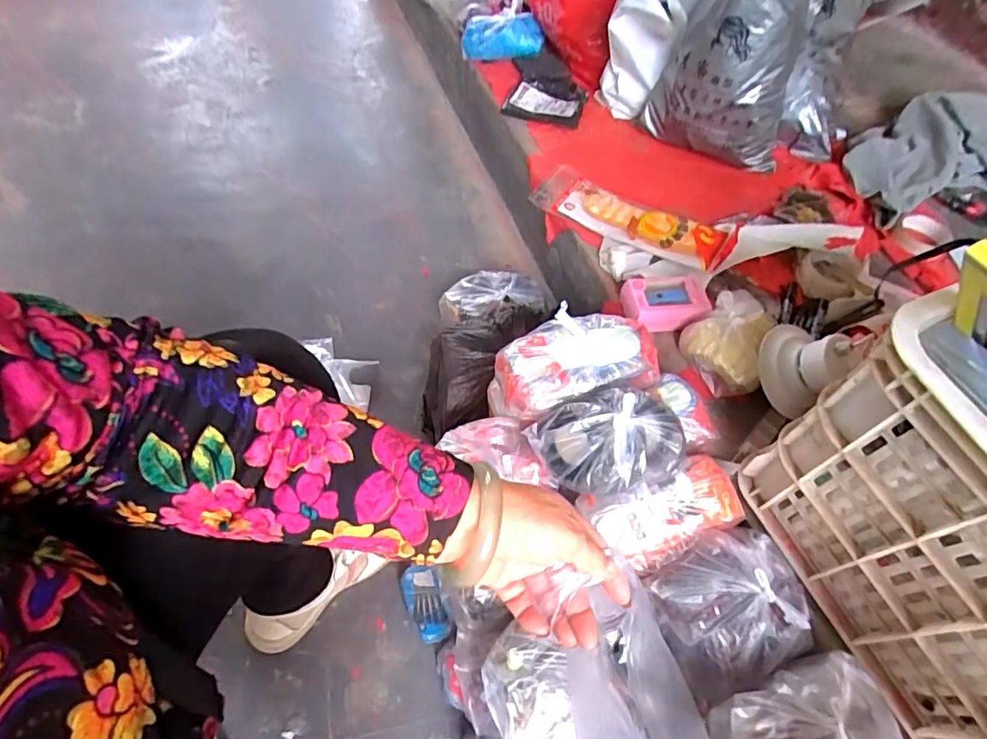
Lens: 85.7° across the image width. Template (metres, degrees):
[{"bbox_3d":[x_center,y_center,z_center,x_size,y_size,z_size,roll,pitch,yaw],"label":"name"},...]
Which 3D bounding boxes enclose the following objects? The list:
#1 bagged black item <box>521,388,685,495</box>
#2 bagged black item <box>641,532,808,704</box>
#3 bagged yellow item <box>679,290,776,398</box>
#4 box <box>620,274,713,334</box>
[{"bbox_3d":[0.128,0.075,0.588,0.152,0.059,0.115,-17,59,-13],"label":"bagged black item"},{"bbox_3d":[0.241,0.239,0.542,0.170,0.076,0.134,-17,59,-13],"label":"bagged black item"},{"bbox_3d":[0.308,-0.050,0.715,0.092,0.061,0.151,19,58,10],"label":"bagged yellow item"},{"bbox_3d":[0.242,-0.096,0.751,0.118,0.038,0.072,-10,57,-9],"label":"box"}]

